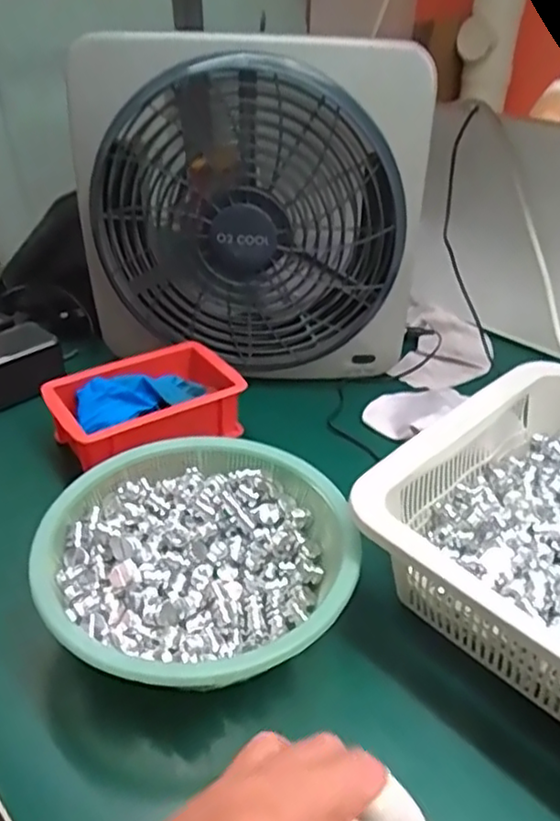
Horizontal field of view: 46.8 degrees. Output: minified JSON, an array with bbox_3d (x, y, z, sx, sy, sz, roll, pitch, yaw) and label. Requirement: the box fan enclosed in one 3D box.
[{"bbox_3d":[-0.028,-0.168,0.577,0.294,0.283,0.071,2,34,2],"label":"box fan"}]

